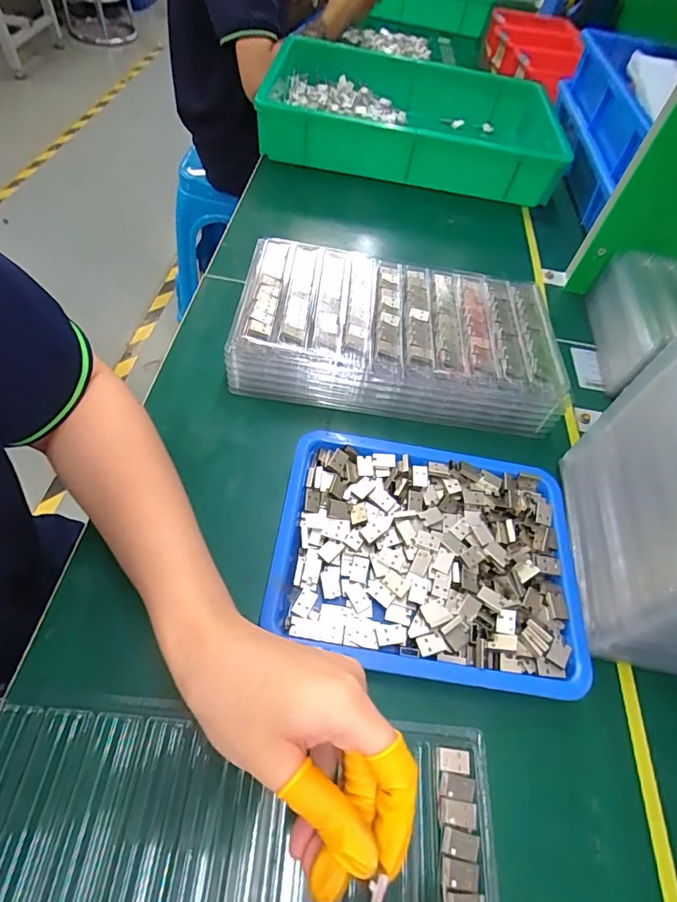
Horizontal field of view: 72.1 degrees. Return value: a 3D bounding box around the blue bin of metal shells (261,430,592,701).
[{"bbox_3d":[0.065,0.077,0.344,0.215,0.032,0.168,10,55,-1],"label":"blue bin of metal shells"}]

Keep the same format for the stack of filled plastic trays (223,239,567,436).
[{"bbox_3d":[0.056,-0.112,0.446,0.287,0.063,0.158,9,55,-2],"label":"stack of filled plastic trays"}]

